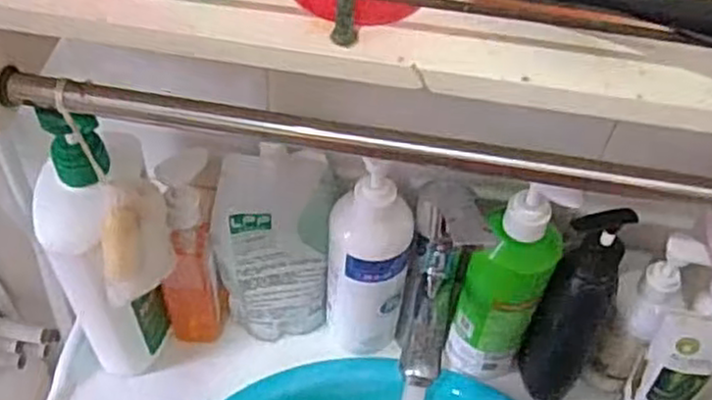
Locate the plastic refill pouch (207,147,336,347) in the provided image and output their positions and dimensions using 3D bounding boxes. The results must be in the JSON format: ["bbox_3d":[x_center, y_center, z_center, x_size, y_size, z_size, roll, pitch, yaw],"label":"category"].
[{"bbox_3d":[-0.068,0.041,0.605,0.092,0.192,0.058,5,51,0],"label":"plastic refill pouch"}]

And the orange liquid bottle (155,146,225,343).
[{"bbox_3d":[-0.136,0.045,0.603,0.049,0.182,0.058,-3,52,-7],"label":"orange liquid bottle"}]

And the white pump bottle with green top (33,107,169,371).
[{"bbox_3d":[-0.190,0.047,0.549,0.072,0.270,0.071,9,51,2],"label":"white pump bottle with green top"}]

